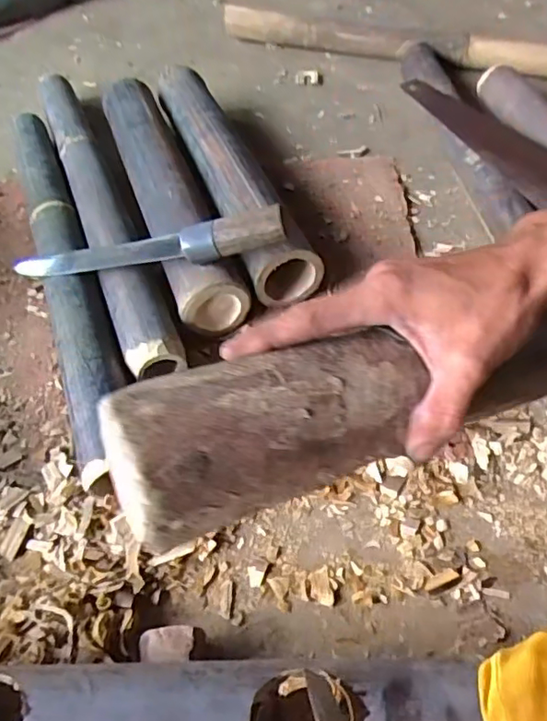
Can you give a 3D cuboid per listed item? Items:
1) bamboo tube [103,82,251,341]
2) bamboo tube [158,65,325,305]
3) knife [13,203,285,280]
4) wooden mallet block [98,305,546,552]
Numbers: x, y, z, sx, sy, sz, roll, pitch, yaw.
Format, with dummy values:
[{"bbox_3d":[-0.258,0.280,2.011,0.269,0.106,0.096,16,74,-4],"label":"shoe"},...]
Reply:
[{"bbox_3d":[-0.139,-0.226,0.740,0.079,0.071,0.460,-18,55,-10],"label":"bamboo tube"},{"bbox_3d":[-0.060,-0.255,0.766,0.085,0.091,0.461,-18,54,-10],"label":"bamboo tube"},{"bbox_3d":[-0.146,-0.116,0.615,0.329,0.030,0.040,-5,51,21],"label":"knife"},{"bbox_3d":[0.047,0.019,0.285,0.249,0.042,0.059,-12,53,-21],"label":"wooden mallet block"}]

